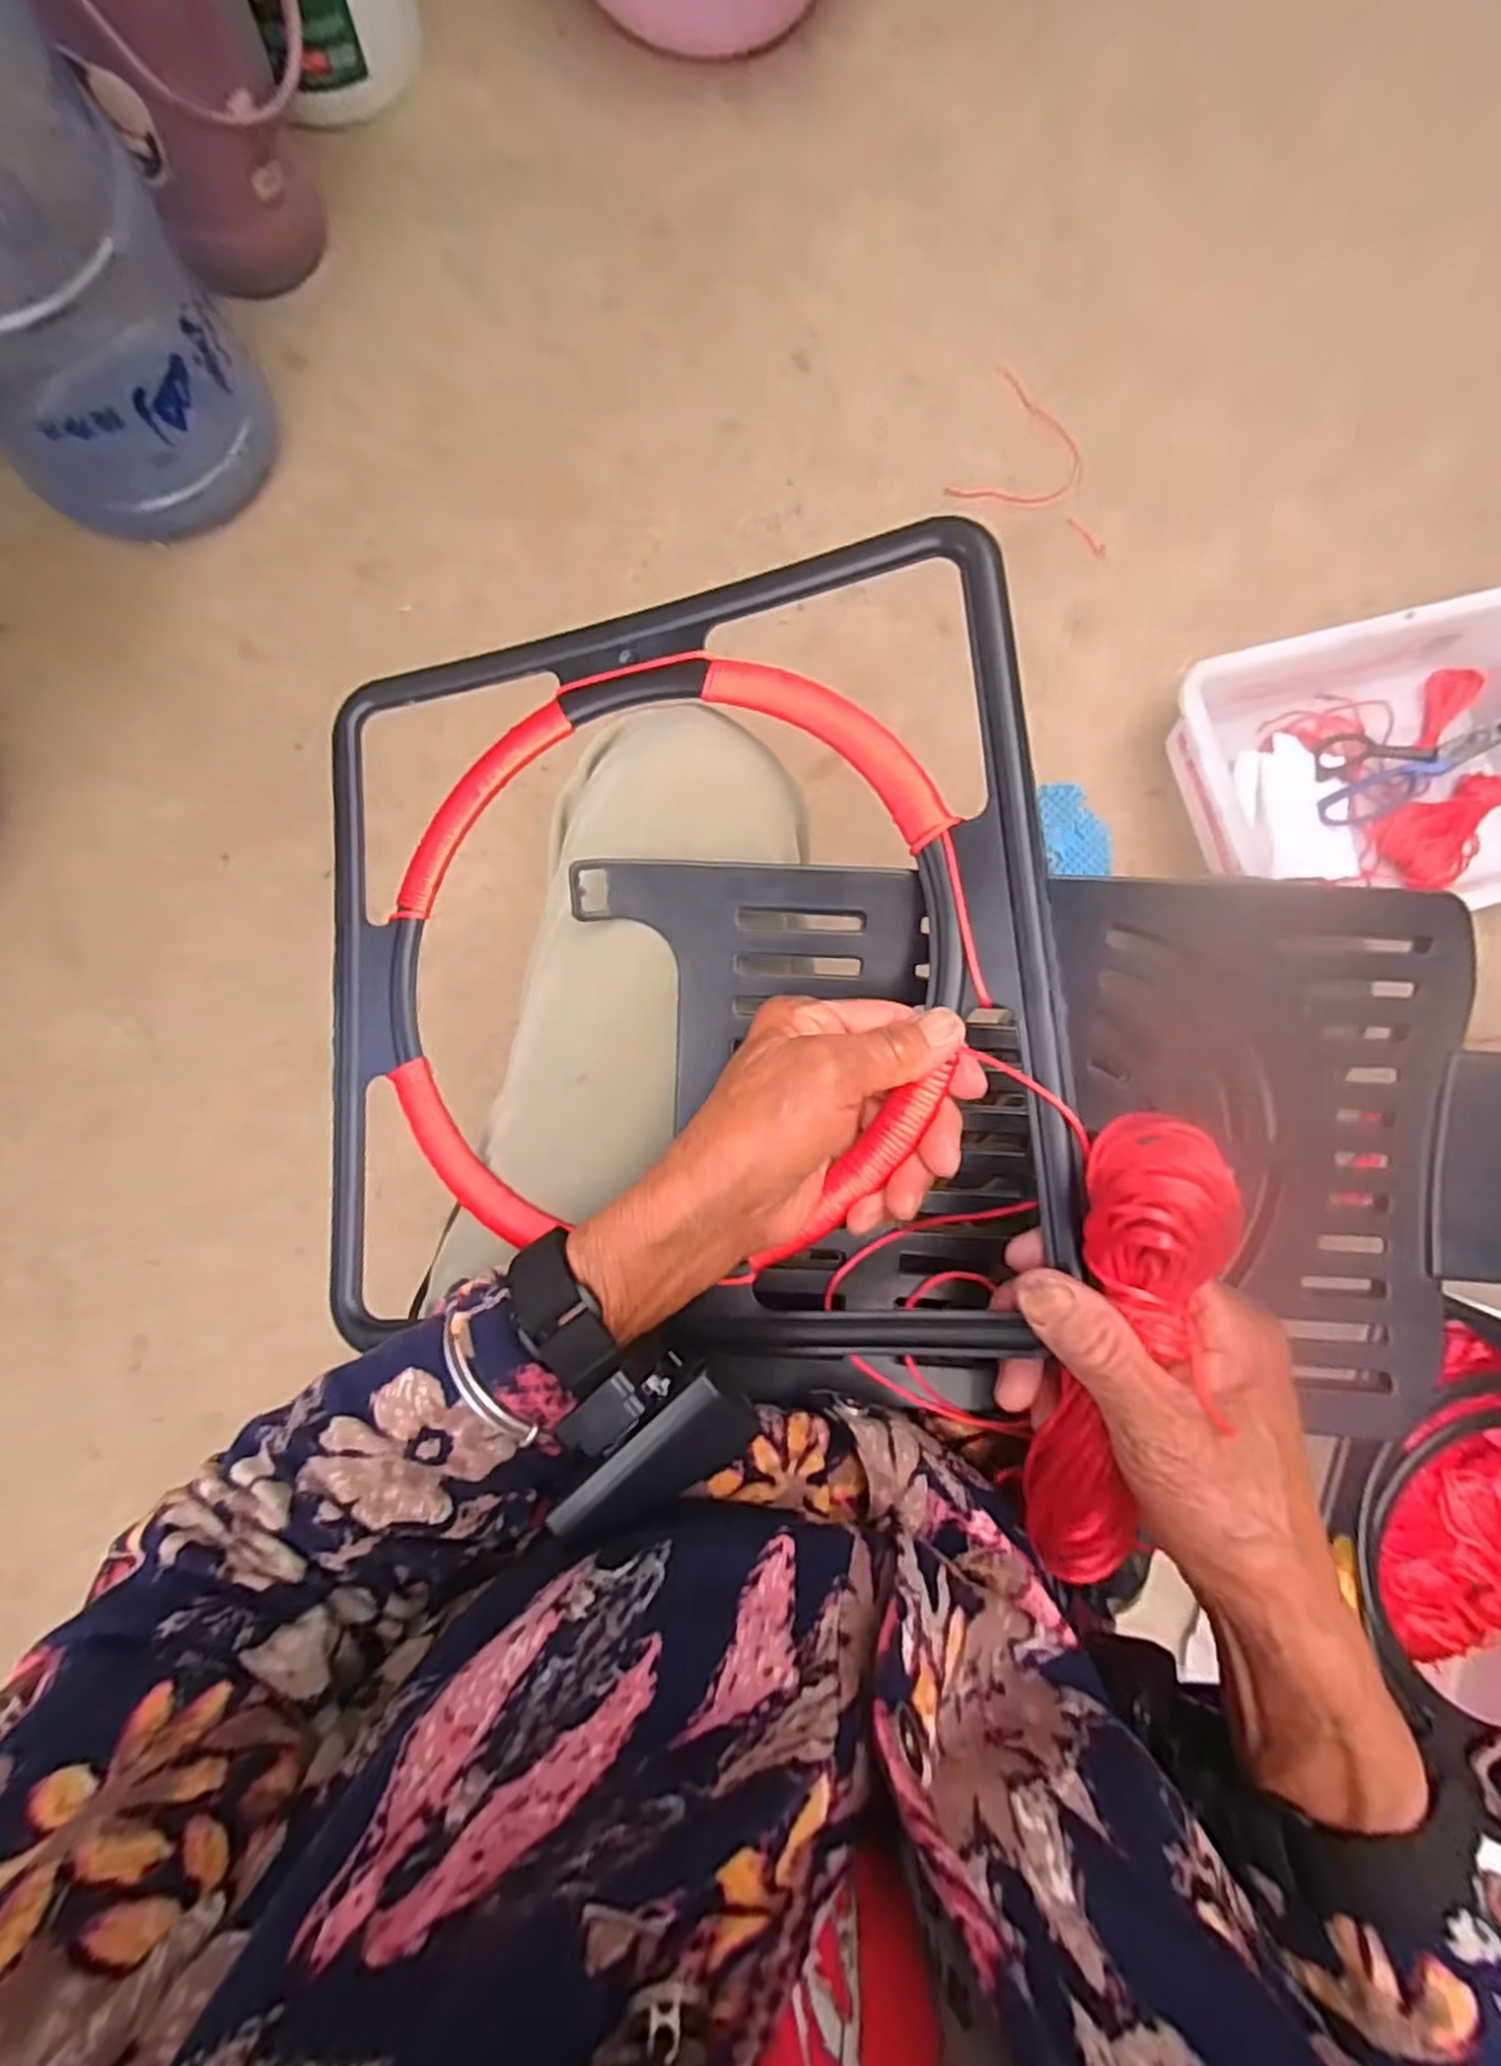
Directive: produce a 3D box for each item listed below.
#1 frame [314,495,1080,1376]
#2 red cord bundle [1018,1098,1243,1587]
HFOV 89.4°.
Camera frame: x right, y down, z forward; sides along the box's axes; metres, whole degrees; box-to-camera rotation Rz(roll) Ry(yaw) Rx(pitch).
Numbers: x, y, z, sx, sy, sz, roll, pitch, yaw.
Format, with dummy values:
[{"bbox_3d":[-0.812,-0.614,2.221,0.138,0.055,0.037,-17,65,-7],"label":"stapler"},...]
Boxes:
[{"bbox_3d":[-0.043,-0.034,0.328,0.329,0.022,0.324,-5,82,15],"label":"frame"},{"bbox_3d":[0.130,0.126,0.274,0.049,0.044,0.191,-1,111,-4],"label":"red cord bundle"}]

